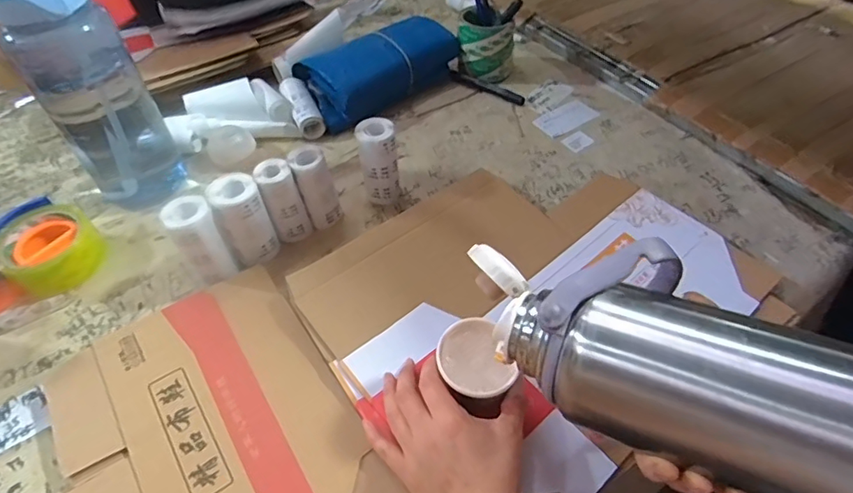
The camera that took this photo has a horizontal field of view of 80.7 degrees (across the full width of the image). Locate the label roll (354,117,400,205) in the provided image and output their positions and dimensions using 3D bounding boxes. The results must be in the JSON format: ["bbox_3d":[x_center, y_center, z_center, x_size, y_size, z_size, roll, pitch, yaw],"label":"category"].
[{"bbox_3d":[-0.055,-0.098,0.597,0.041,0.098,0.041,-2,49,2],"label":"label roll"}]

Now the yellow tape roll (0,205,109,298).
[{"bbox_3d":[-0.425,0.003,0.569,0.094,0.054,0.094,-2,49,2],"label":"yellow tape roll"}]

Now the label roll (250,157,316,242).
[{"bbox_3d":[-0.158,-0.050,0.559,0.042,0.092,0.034,-22,51,-15],"label":"label roll"}]

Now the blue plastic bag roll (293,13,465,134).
[{"bbox_3d":[-0.077,-0.274,0.766,0.237,0.077,0.125,-36,56,-25],"label":"blue plastic bag roll"}]

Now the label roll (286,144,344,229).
[{"bbox_3d":[-0.123,-0.064,0.571,0.041,0.096,0.034,-15,50,-10],"label":"label roll"}]

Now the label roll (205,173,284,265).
[{"bbox_3d":[-0.195,-0.026,0.546,0.050,0.099,0.049,-27,53,-19],"label":"label roll"}]

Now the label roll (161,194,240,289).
[{"bbox_3d":[-0.235,-0.001,0.527,0.042,0.100,0.047,-32,54,-23],"label":"label roll"}]

